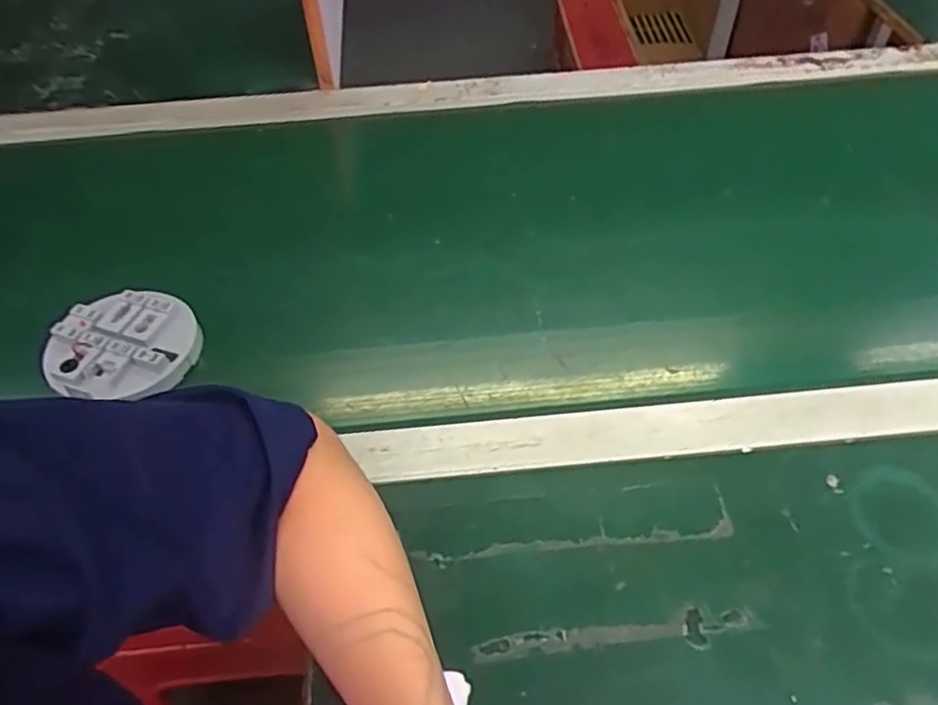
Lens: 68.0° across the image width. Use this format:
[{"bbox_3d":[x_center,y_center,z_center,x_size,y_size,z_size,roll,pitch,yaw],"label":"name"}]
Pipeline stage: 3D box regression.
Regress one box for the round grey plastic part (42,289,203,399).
[{"bbox_3d":[-0.245,-0.006,0.497,0.098,0.017,0.092,-1,50,1],"label":"round grey plastic part"}]

